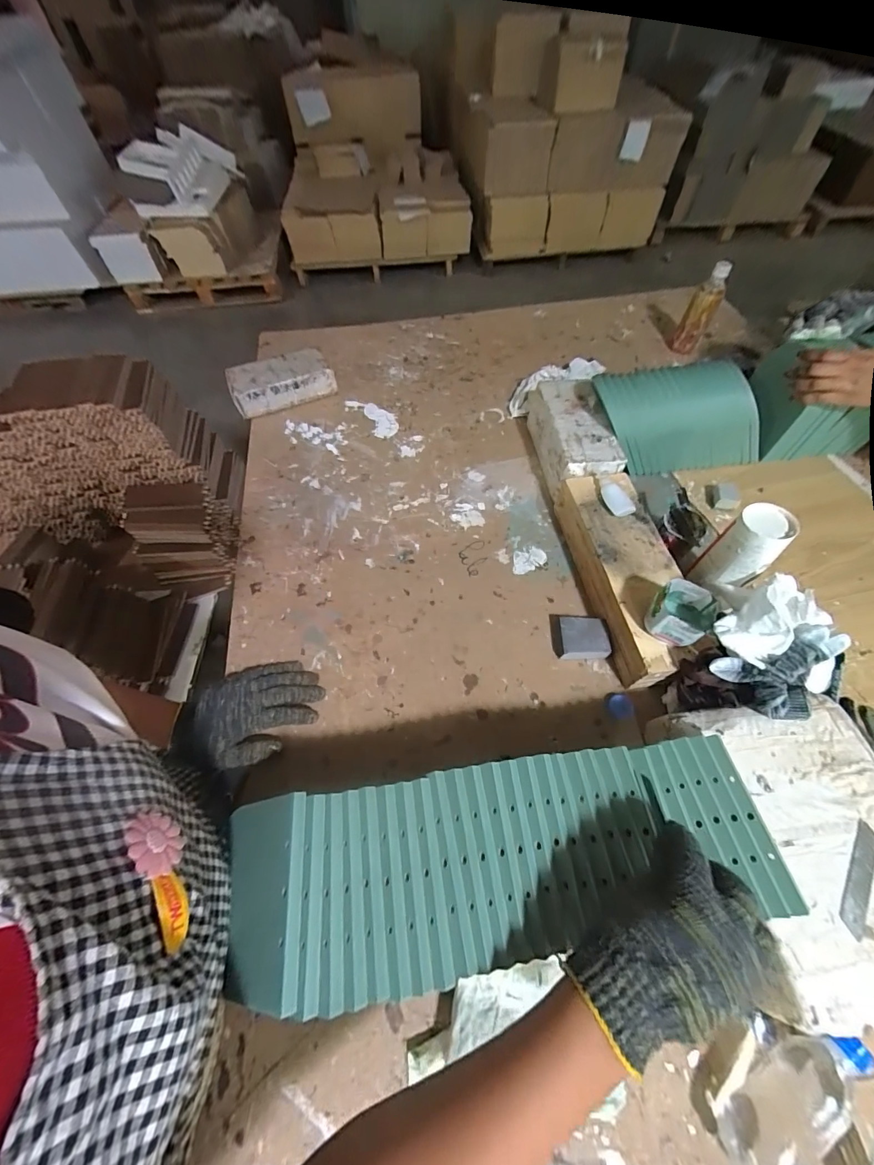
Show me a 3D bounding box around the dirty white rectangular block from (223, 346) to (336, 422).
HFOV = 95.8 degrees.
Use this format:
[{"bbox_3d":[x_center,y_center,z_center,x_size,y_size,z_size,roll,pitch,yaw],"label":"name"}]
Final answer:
[{"bbox_3d":[-0.325,-0.419,0.833,0.208,0.061,0.103,-21,61,-10],"label":"dirty white rectangular block"}]

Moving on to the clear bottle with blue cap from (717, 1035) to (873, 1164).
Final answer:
[{"bbox_3d":[0.307,0.448,0.337,0.150,0.048,0.057,-39,67,-4],"label":"clear bottle with blue cap"}]

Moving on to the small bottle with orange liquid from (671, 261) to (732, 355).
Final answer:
[{"bbox_3d":[0.573,-0.591,0.855,0.054,0.164,0.060,33,66,20],"label":"small bottle with orange liquid"}]

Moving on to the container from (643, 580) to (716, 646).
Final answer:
[{"bbox_3d":[0.306,0.040,0.499,0.072,0.054,0.069,-38,67,-19],"label":"container"}]

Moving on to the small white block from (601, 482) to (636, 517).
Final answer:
[{"bbox_3d":[0.283,-0.131,0.624,0.040,0.020,0.060,-19,61,-9],"label":"small white block"}]

